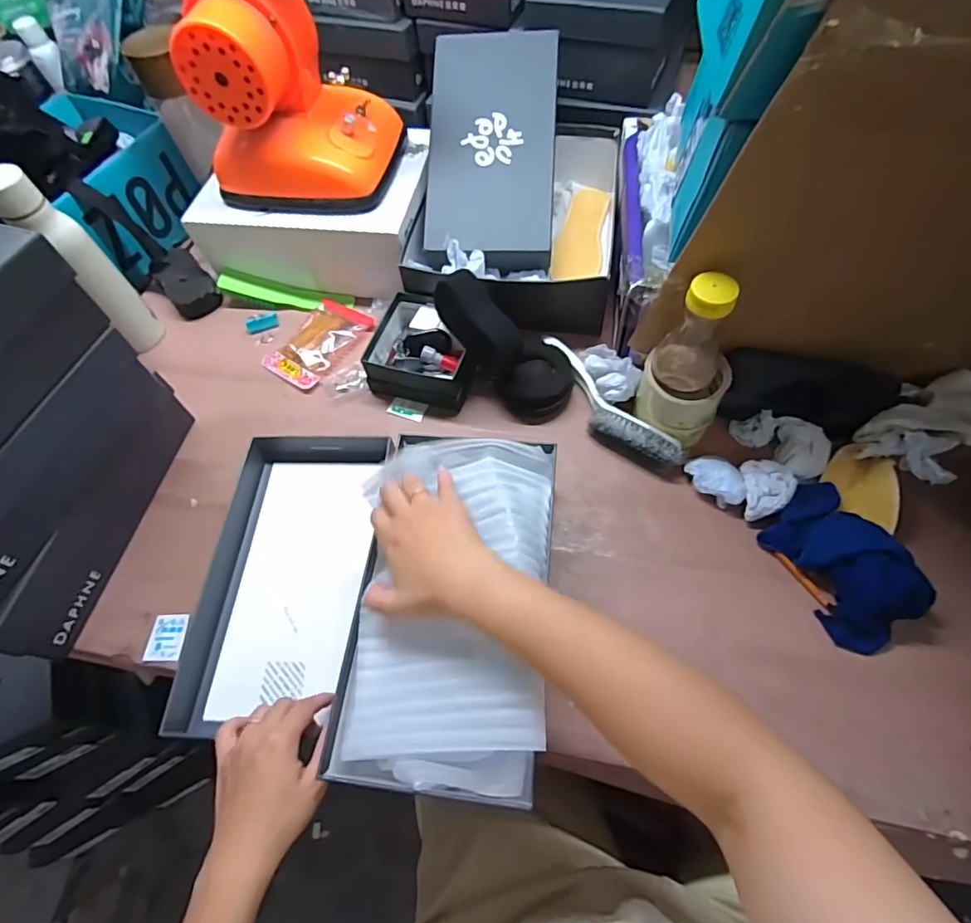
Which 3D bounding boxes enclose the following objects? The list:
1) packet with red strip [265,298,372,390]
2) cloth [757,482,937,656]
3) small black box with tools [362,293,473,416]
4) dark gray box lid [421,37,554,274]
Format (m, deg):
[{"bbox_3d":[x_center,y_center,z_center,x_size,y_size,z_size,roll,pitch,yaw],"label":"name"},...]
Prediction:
[{"bbox_3d":[-0.224,-0.161,0.700,0.085,0.010,0.137,32,68,19],"label":"packet with red strip"},{"bbox_3d":[0.341,0.088,0.486,0.093,0.055,0.148,-24,62,-9],"label":"cloth"},{"bbox_3d":[-0.069,-0.137,0.644,0.135,0.050,0.135,13,63,11],"label":"small black box with tools"},{"bbox_3d":[0.009,-0.391,0.657,0.159,0.037,0.295,2,88,5],"label":"dark gray box lid"}]

